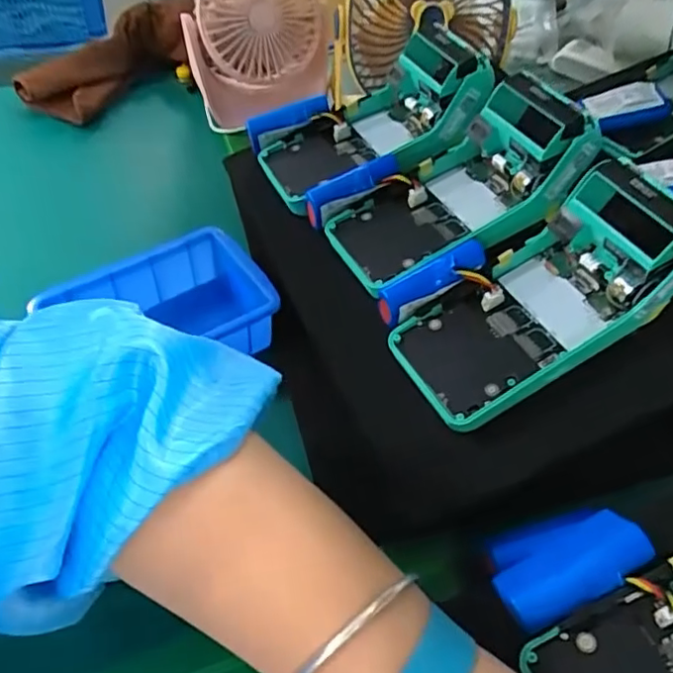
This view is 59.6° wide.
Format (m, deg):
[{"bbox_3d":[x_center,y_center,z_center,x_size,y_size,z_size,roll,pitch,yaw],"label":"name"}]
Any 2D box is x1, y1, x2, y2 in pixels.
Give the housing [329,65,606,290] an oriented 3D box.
[{"bbox_3d":[0.079,-0.093,0.386,0.167,0.083,0.089,-22,55,-6],"label":"housing"}]

